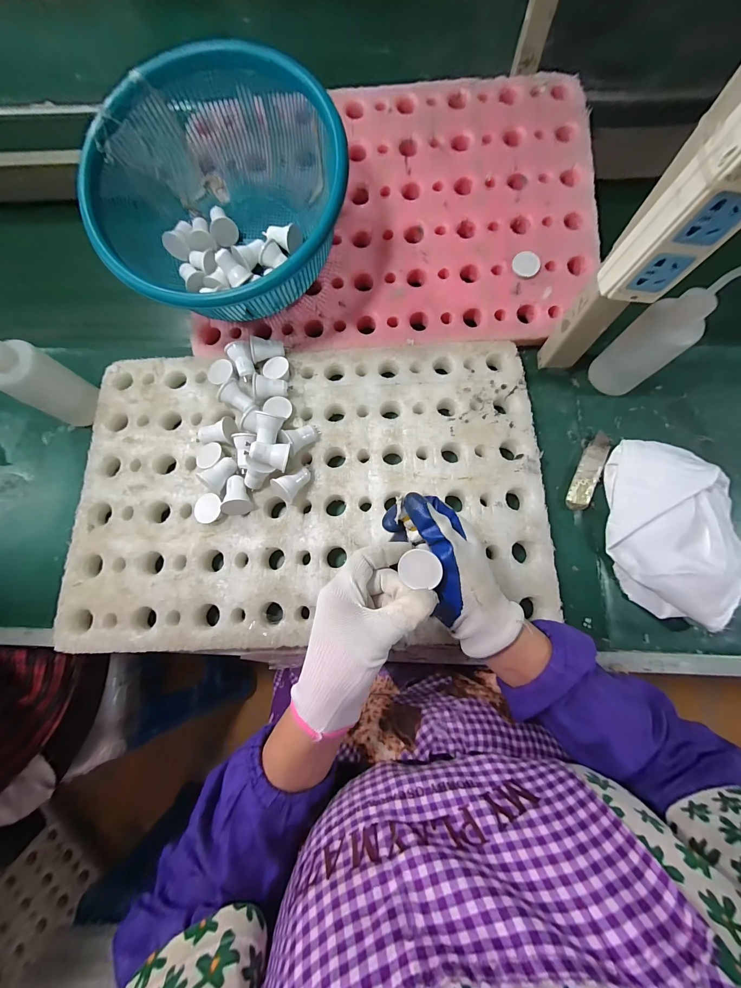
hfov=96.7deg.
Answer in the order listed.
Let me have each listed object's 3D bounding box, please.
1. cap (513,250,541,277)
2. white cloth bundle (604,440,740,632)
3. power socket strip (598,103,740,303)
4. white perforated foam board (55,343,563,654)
[{"bbox_3d":[0.204,-0.301,0.431,0.032,0.007,0.033,-25,88,10],"label":"cap"},{"bbox_3d":[0.350,0.038,0.373,0.128,0.054,0.195,8,76,3],"label":"white cloth bundle"},{"bbox_3d":[0.237,-0.203,0.236,0.055,0.127,0.032,3,76,1],"label":"power socket strip"},{"bbox_3d":[-0.076,-0.010,0.398,0.557,0.038,0.370,-3,74,-2],"label":"white perforated foam board"}]

